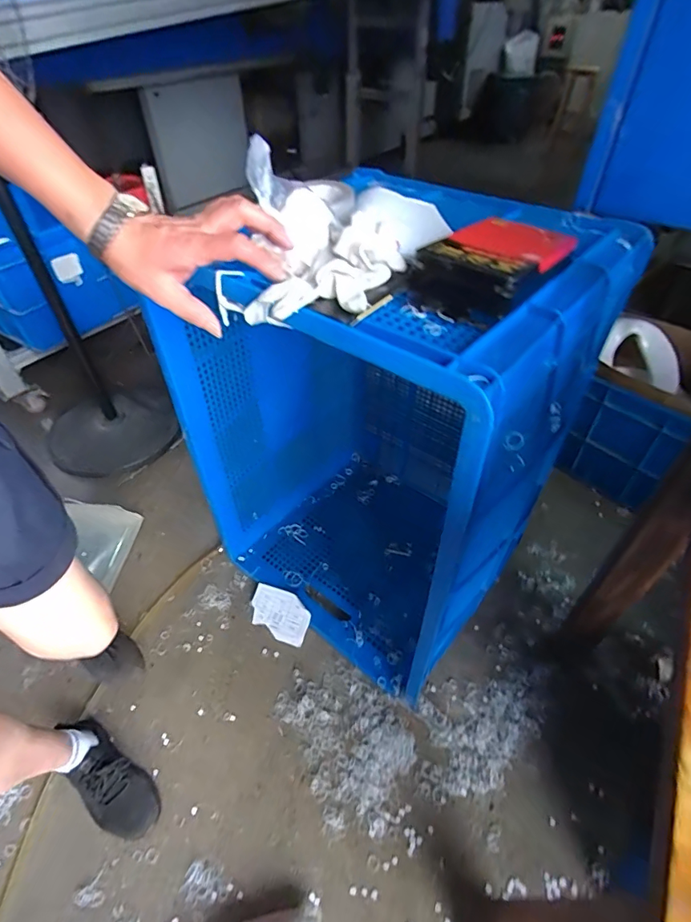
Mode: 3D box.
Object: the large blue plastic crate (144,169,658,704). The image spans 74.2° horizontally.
[{"bbox_3d":[0.051,-0.048,0.892,0.622,0.798,0.489,30,53,28],"label":"large blue plastic crate"}]

